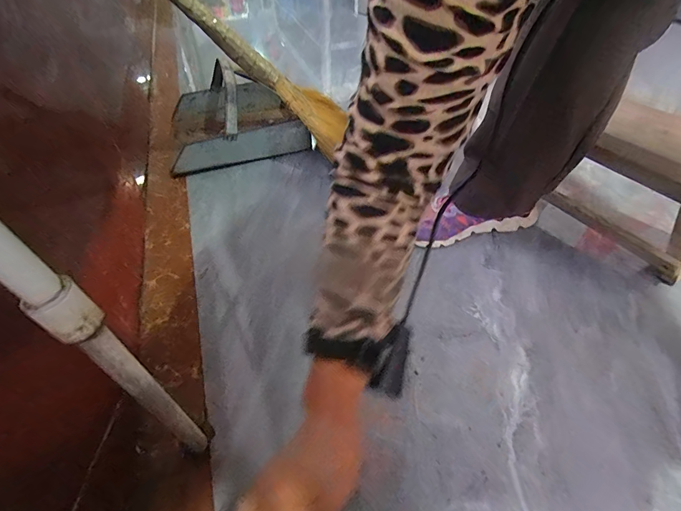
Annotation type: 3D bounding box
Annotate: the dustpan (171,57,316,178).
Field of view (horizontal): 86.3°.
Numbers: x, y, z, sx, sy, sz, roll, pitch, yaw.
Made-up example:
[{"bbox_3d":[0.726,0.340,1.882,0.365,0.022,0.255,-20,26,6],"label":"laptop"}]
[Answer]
[{"bbox_3d":[-0.255,-0.342,0.869,0.311,0.180,0.297,-15,47,-12],"label":"dustpan"}]

